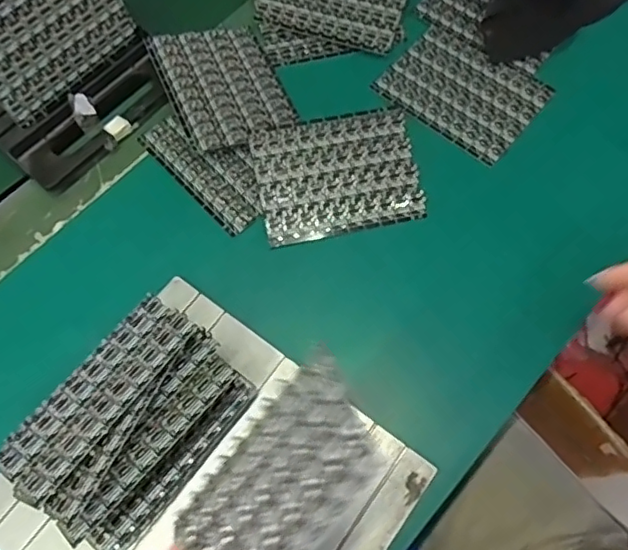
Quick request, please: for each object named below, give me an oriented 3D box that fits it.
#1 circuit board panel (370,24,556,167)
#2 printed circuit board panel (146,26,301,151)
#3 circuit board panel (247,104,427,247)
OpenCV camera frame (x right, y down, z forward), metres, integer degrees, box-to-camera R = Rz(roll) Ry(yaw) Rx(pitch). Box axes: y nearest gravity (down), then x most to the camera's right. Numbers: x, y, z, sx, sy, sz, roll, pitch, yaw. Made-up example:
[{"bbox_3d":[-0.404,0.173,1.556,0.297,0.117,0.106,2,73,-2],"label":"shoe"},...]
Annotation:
[{"bbox_3d":[0.111,-0.138,0.439,0.107,0.004,0.081,36,73,17],"label":"circuit board panel"},{"bbox_3d":[-0.065,-0.140,0.432,0.082,0.004,0.107,-19,68,-22],"label":"printed circuit board panel"},{"bbox_3d":[0.016,-0.070,0.408,0.108,0.005,0.084,-12,79,-4],"label":"circuit board panel"}]

